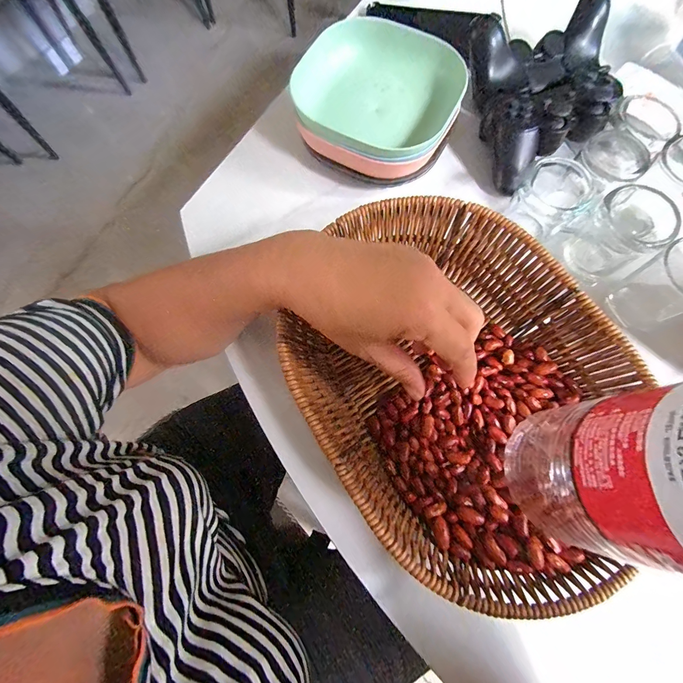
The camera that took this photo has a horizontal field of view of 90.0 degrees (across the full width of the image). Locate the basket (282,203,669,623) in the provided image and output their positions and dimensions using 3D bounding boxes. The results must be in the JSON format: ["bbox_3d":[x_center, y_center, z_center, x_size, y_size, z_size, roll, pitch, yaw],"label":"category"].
[{"bbox_3d":[0.081,0.020,0.247,0.219,0.061,0.254,-41,77,-11],"label":"basket"}]

